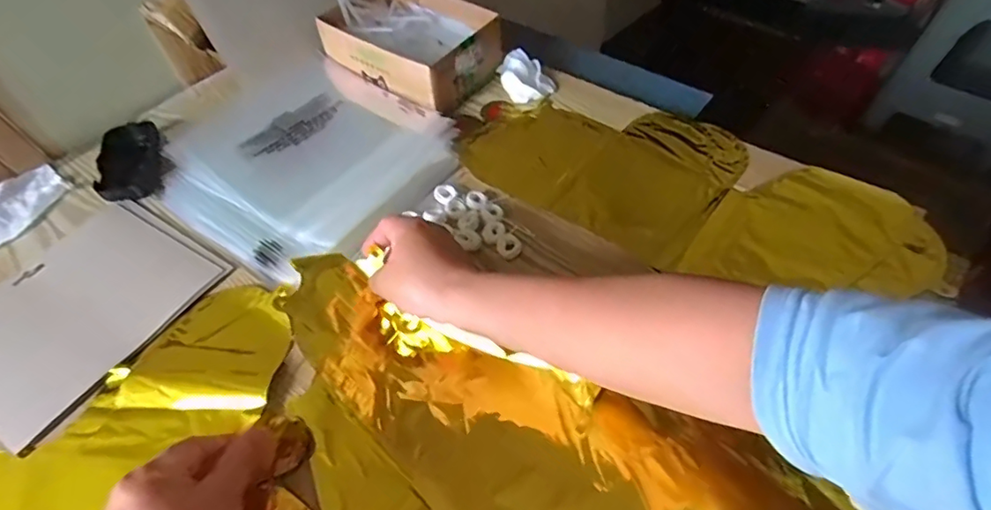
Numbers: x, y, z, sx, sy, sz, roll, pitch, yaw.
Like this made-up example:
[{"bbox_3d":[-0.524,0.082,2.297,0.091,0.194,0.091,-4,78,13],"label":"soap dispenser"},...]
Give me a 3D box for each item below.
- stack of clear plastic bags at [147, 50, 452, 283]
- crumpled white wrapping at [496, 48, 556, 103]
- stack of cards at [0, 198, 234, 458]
[{"bbox_3d":[-0.194,-0.100,0.561,0.264,0.026,0.243,28,59,23],"label":"stack of clear plastic bags"},{"bbox_3d":[0.035,-0.205,0.627,0.054,0.029,0.068,-26,55,-16],"label":"crumpled white wrapping"},{"bbox_3d":[-0.359,0.046,0.474,0.165,0.011,0.198,24,57,21],"label":"stack of cards"}]

